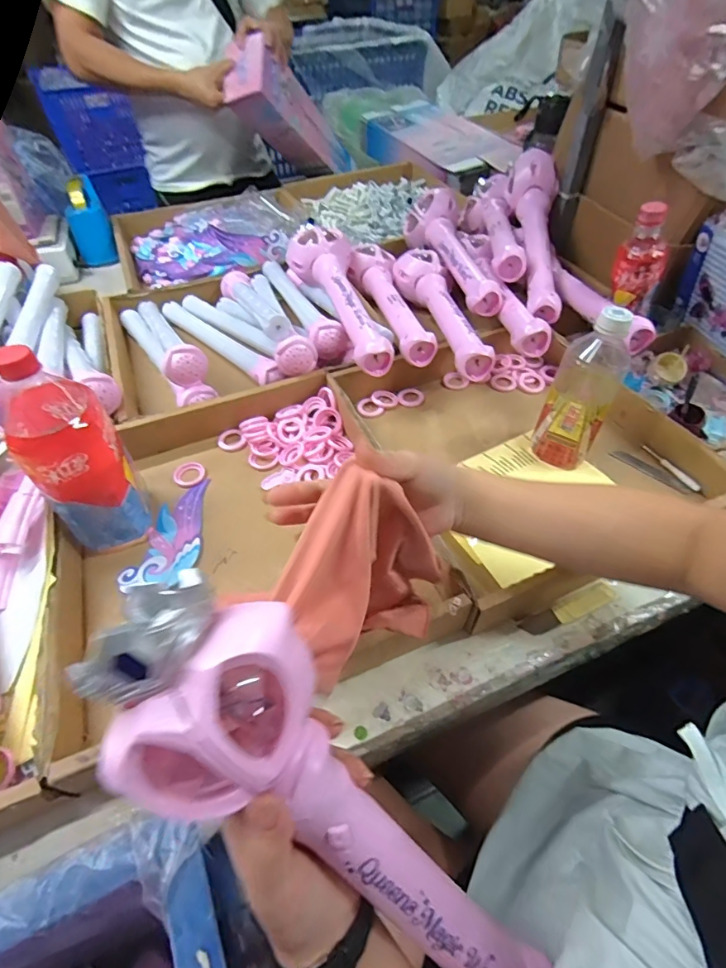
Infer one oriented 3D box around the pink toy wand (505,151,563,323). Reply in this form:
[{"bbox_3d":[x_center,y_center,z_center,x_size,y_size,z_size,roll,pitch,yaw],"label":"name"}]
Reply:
[{"bbox_3d":[0.277,-0.386,0.727,0.076,0.065,0.323,2,69,3],"label":"pink toy wand"}]

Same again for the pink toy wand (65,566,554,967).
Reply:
[{"bbox_3d":[0.004,0.184,0.243,0.030,0.347,0.092,-14,29,54],"label":"pink toy wand"}]

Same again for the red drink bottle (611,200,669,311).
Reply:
[{"bbox_3d":[0.370,-0.298,0.621,0.050,0.126,0.049,-11,51,-8],"label":"red drink bottle"}]

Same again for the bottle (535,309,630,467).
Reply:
[{"bbox_3d":[0.250,-0.108,0.526,0.068,0.185,0.076,24,55,20],"label":"bottle"}]

